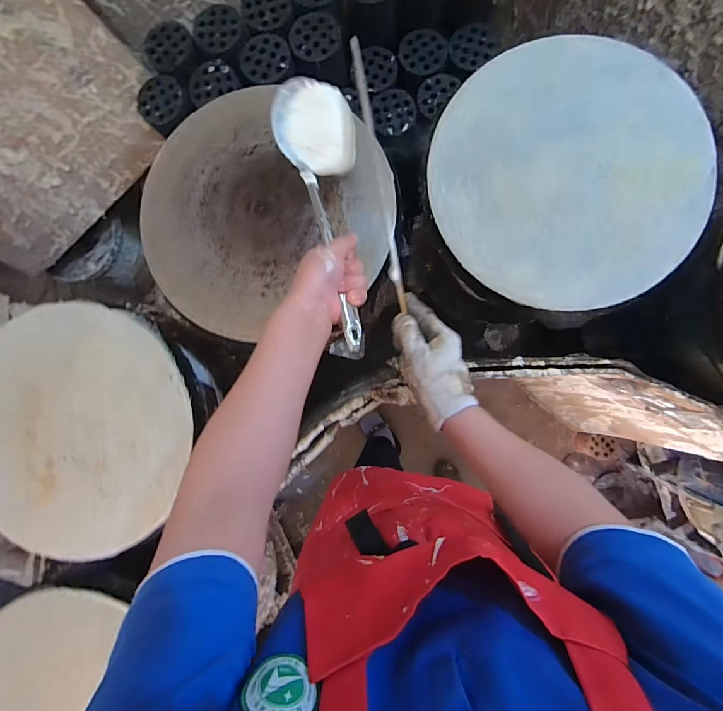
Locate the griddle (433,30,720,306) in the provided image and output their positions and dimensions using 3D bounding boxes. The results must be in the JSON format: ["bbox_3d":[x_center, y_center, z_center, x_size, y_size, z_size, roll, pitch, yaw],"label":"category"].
[{"bbox_3d":[0.285,-0.255,0.536,0.364,0.023,0.365,0,88,4],"label":"griddle"}]

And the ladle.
[{"bbox_3d":[-0.038,-0.162,0.453,0.091,0.081,0.331,-10,73,3],"label":"ladle"}]

